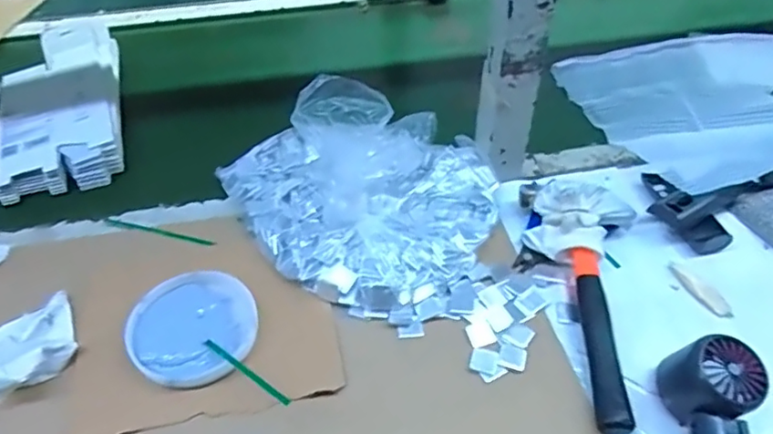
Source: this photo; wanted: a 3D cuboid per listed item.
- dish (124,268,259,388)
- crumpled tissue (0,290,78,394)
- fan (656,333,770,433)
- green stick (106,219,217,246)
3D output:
[{"bbox_3d":[-0.156,0.090,0.472,0.099,0.018,0.102,0,46,0],"label":"dish"},{"bbox_3d":[-0.282,0.098,0.457,0.068,0.032,0.081,27,52,24],"label":"crumpled tissue"},{"bbox_3d":[0.231,0.158,0.384,0.054,0.048,0.150,2,51,2],"label":"fan"},{"bbox_3d":[-0.217,0.014,0.558,0.122,0.004,0.008,13,47,12],"label":"green stick"}]

